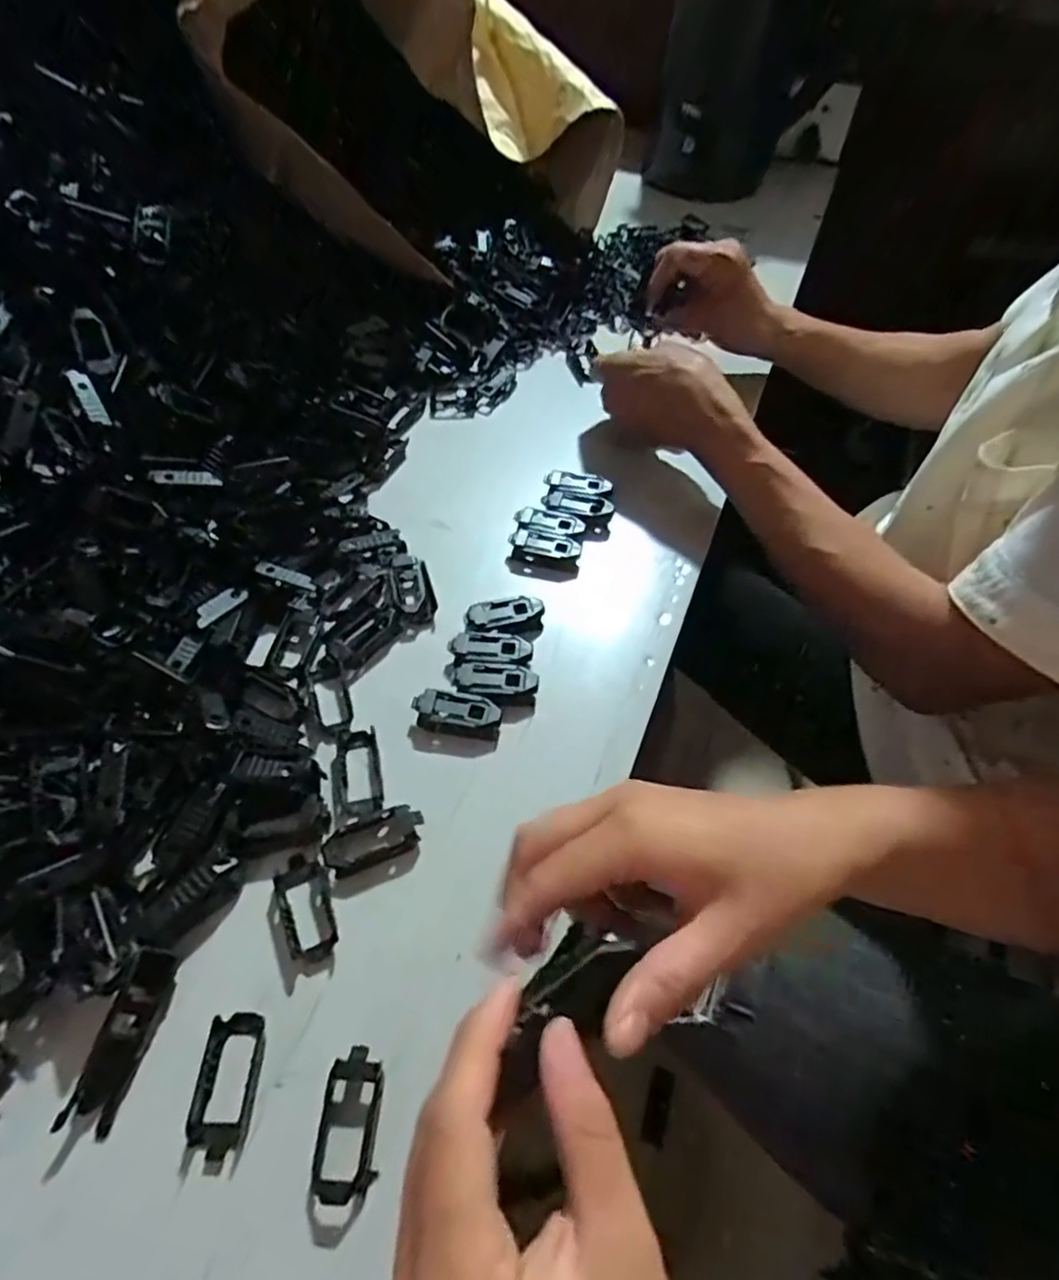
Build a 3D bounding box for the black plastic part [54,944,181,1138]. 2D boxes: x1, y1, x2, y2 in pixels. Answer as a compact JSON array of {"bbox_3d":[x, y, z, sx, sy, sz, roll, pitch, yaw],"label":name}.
[{"bbox_3d":[-0.175,0.170,0.282,0.027,0.012,0.068,31,56,-22],"label":"black plastic part"}]

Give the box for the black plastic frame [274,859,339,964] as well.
[{"bbox_3d":[-0.107,0.130,0.316,0.024,0.005,0.043,-20,58,-16],"label":"black plastic frame"}]

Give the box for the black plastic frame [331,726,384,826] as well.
[{"bbox_3d":[-0.094,0.073,0.358,0.026,0.007,0.050,-10,56,-9],"label":"black plastic frame"}]

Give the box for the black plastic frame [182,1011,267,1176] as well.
[{"bbox_3d":[-0.126,0.187,0.275,0.023,0.006,0.055,1,55,-2],"label":"black plastic frame"}]

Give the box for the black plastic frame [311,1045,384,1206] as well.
[{"bbox_3d":[-0.073,0.194,0.266,0.024,0.013,0.049,0,55,-3],"label":"black plastic frame"}]

